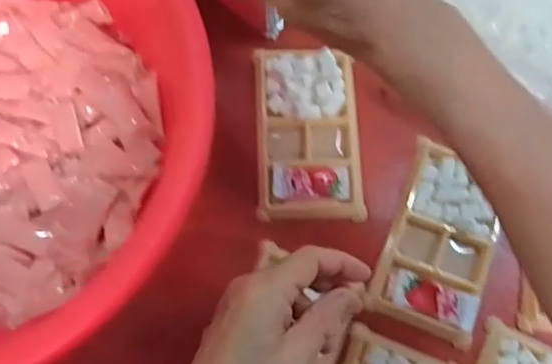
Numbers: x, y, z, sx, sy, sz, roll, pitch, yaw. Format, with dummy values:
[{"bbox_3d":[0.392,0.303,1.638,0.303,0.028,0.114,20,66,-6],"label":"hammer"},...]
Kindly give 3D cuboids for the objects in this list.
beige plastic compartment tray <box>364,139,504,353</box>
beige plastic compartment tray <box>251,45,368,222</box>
[{"bbox_3d":[0.120,0.042,0.410,0.075,0.011,0.134,18,74,2],"label":"beige plastic compartment tray"},{"bbox_3d":[0.025,-0.039,0.432,0.078,0.014,0.133,-1,75,-4],"label":"beige plastic compartment tray"}]

